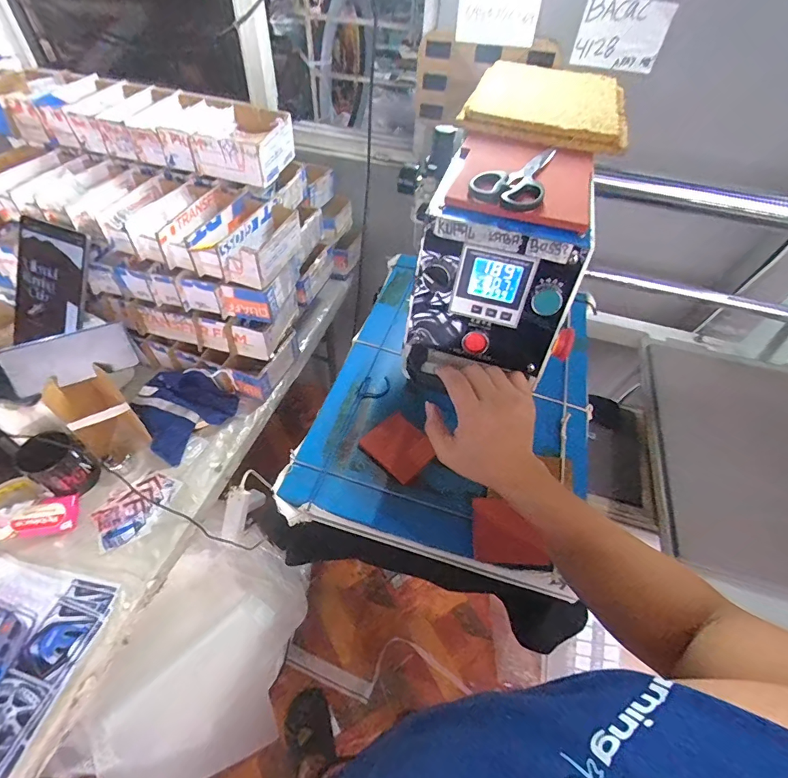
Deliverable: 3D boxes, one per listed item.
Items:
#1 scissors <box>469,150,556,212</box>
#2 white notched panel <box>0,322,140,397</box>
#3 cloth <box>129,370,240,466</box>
[{"bbox_3d":[0.126,-0.228,0.429,0.068,0.014,0.163,17,51,9],"label":"scissors"},{"bbox_3d":[-0.508,-0.048,0.654,0.166,0.075,0.011,-23,26,-26],"label":"white notched panel"},{"bbox_3d":[-0.410,0.037,0.804,0.146,0.070,0.169,34,55,22],"label":"cloth"}]

